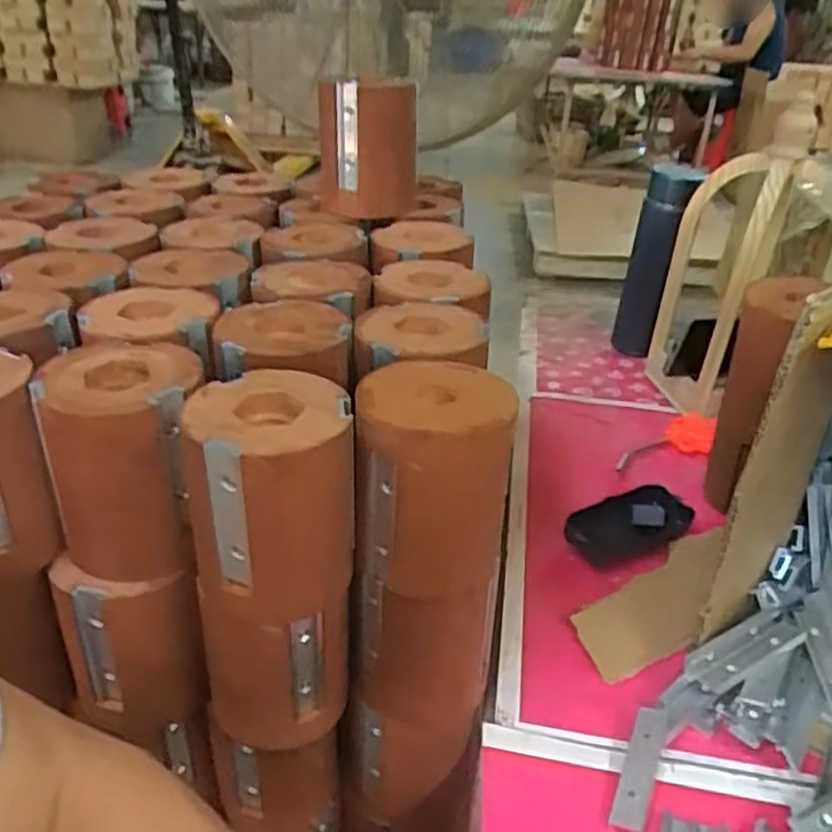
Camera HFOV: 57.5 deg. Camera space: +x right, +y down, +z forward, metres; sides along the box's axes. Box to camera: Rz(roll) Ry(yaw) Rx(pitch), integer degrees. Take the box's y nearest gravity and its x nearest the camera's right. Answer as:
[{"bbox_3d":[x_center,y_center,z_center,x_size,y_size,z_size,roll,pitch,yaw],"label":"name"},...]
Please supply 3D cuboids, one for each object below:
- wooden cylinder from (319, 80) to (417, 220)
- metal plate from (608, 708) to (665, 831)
[{"bbox_3d":[-0.039,-0.217,0.612,0.079,0.098,0.071,0,31,-5],"label":"wooden cylinder"},{"bbox_3d":[0.129,0.203,0.442,0.018,0.005,0.078,10,37,23],"label":"metal plate"}]

